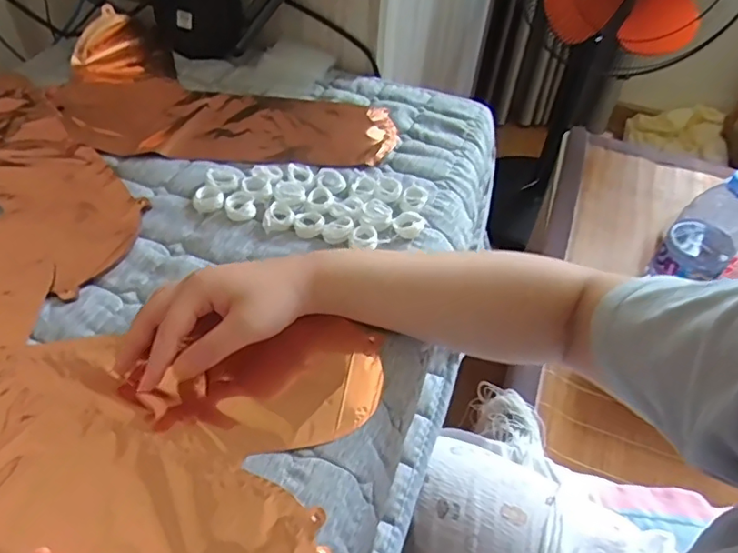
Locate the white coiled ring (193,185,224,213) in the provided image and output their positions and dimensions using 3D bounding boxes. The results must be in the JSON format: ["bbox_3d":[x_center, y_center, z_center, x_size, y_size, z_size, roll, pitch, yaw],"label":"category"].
[{"bbox_3d":[-0.156,-0.076,0.551,0.028,0.009,0.029,3,48,-3],"label":"white coiled ring"}]

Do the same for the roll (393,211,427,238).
[{"bbox_3d":[0.038,-0.049,0.546,0.026,0.013,0.031,27,51,18],"label":"roll"}]

